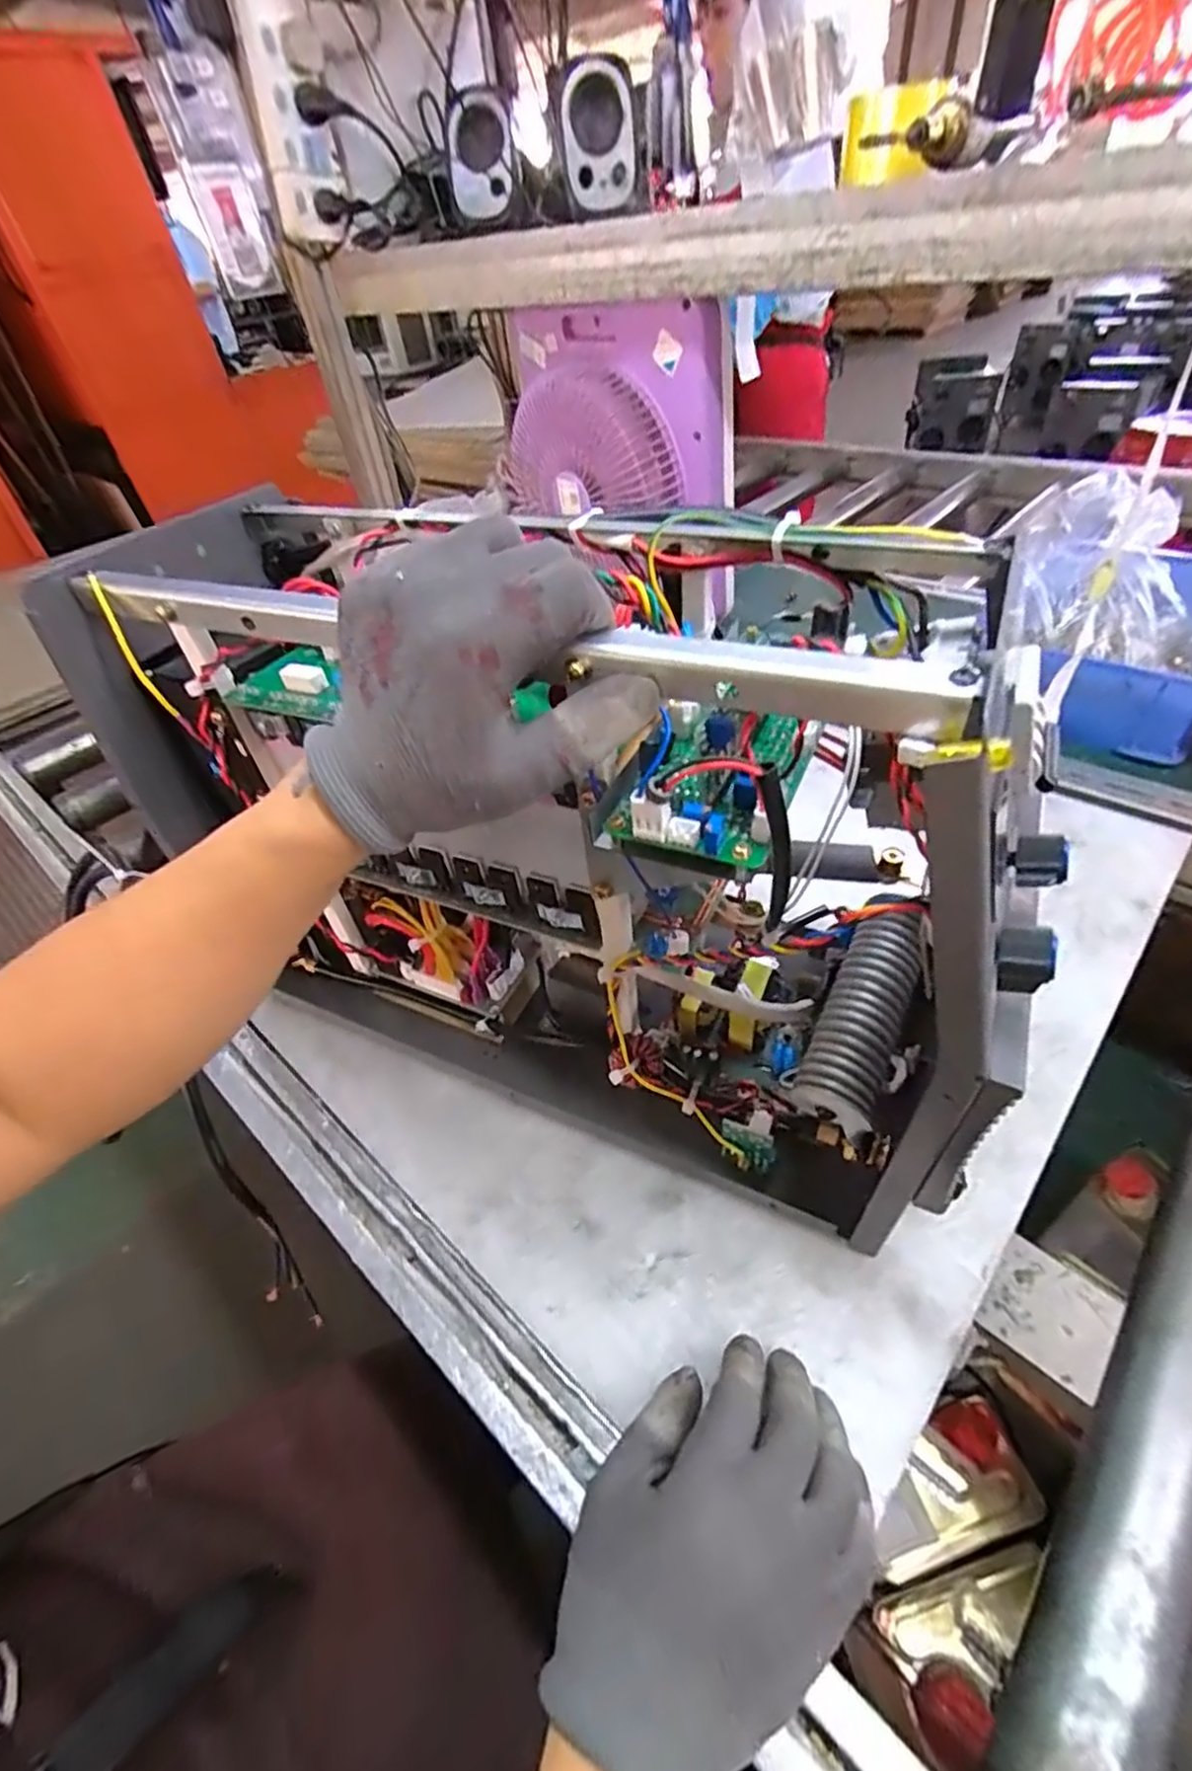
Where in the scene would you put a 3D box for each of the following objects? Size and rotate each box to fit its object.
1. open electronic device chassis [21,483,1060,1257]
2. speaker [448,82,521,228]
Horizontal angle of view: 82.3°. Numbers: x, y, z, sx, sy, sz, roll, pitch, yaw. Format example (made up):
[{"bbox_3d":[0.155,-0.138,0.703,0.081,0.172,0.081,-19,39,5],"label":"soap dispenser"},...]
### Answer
[{"bbox_3d":[-0.030,-0.023,0.389,0.462,0.300,0.158,16,48,23],"label":"open electronic device chassis"},{"bbox_3d":[-0.133,-0.843,0.792,0.080,0.101,0.097,-10,43,-3],"label":"speaker"}]

